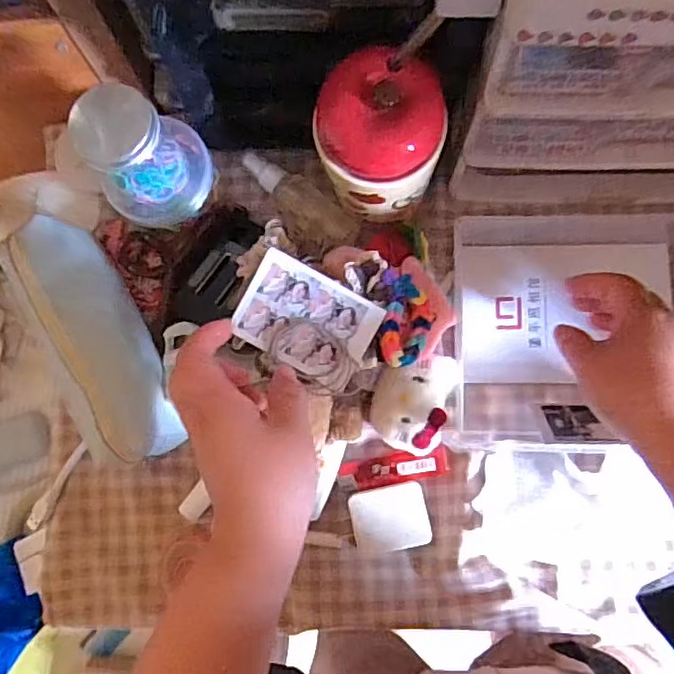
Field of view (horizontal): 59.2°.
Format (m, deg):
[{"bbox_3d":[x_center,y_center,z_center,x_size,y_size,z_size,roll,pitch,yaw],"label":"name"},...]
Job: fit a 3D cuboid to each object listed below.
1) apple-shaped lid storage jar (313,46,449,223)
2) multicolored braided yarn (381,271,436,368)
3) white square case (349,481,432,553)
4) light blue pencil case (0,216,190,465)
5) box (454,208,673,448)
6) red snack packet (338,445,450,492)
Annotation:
[{"bbox_3d":[0.027,-0.124,0.378,0.076,0.083,0.073,13,85,6],"label":"apple-shaped lid storage jar"},{"bbox_3d":[0.048,-0.012,0.403,0.034,0.022,0.062,3,84,5],"label":"multicolored braided yarn"},{"bbox_3d":[0.040,0.136,0.446,0.056,0.014,0.045,-11,83,4],"label":"white square case"},{"bbox_3d":[-0.183,0.003,0.445,0.069,0.039,0.190,-28,82,1],"label":"light blue pencil case"},{"bbox_3d":[0.219,-0.012,0.448,0.250,0.059,0.183,-1,84,5],"label":"box"},{"bbox_3d":[0.044,0.103,0.461,0.084,0.014,0.022,-12,83,3],"label":"red snack packet"}]

